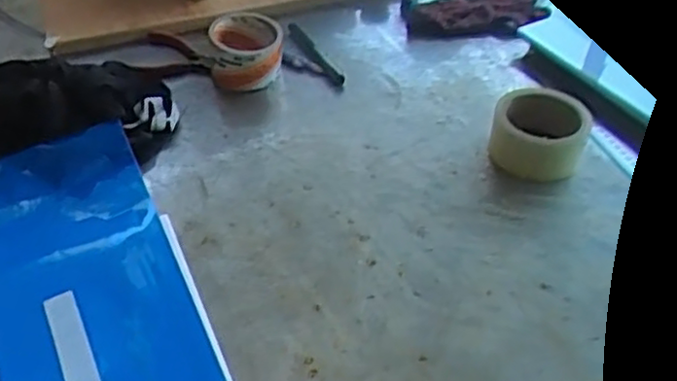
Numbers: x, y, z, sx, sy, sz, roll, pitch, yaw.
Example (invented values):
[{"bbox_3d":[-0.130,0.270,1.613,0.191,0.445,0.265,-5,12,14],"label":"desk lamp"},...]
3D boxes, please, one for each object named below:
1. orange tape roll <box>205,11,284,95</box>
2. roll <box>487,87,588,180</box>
[{"bbox_3d":[-0.110,-0.162,0.828,0.088,0.063,0.080,-5,42,-5],"label":"orange tape roll"},{"bbox_3d":[0.202,-0.059,0.709,0.094,0.059,0.092,9,43,9],"label":"roll"}]

